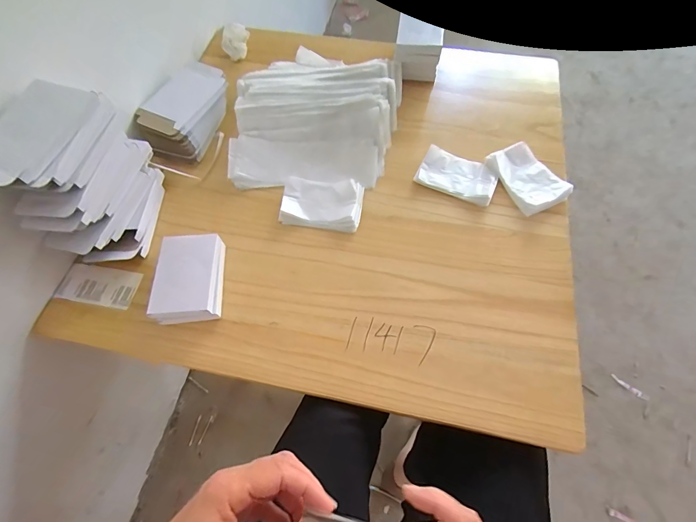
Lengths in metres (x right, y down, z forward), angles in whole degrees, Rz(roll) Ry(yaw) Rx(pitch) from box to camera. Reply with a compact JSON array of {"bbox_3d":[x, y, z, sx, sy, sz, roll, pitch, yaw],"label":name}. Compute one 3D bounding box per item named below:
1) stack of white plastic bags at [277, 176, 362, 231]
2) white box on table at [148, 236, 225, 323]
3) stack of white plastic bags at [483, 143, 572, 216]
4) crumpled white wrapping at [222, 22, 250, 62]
[{"bbox_3d":[-0.043,-0.100,0.592,0.131,0.017,0.090,7,64,6],"label":"stack of white plastic bags"},{"bbox_3d":[-0.234,0.025,0.525,0.090,0.041,0.130,-5,63,0],"label":"white box on table"},{"bbox_3d":[0.305,-0.144,0.604,0.093,0.013,0.129,-26,65,-10],"label":"stack of white plastic bags"},{"bbox_3d":[-0.247,-0.482,0.776,0.054,0.039,0.076,-4,63,1],"label":"crumpled white wrapping"}]

